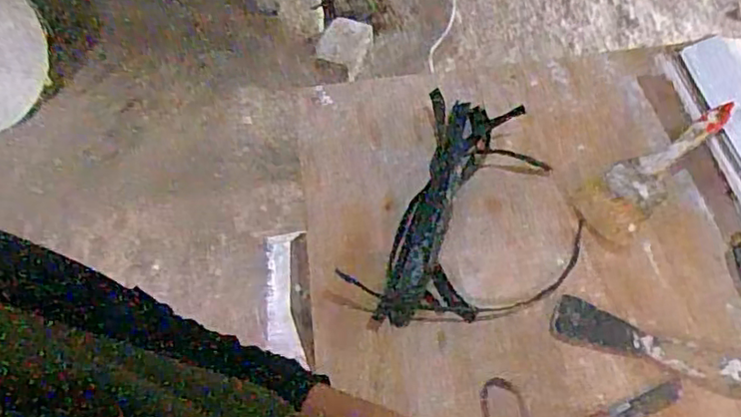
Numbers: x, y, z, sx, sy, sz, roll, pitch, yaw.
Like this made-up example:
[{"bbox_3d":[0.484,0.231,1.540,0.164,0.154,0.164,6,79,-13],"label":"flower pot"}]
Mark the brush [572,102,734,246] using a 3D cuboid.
[{"bbox_3d":[0.301,-0.044,0.658,0.192,0.016,0.070,-41,61,-1],"label":"brush"}]

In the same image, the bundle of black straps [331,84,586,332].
[{"bbox_3d":[0.115,0.007,0.660,0.207,0.028,0.288,20,60,16],"label":"bundle of black straps"}]

